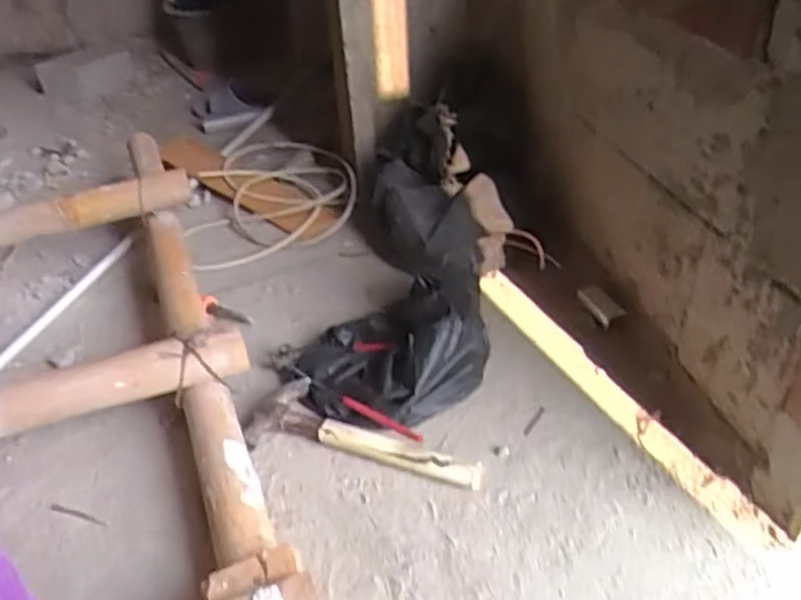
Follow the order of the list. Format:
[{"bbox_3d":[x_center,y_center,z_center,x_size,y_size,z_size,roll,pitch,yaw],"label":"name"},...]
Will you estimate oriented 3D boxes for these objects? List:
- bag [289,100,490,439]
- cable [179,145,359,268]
[{"bbox_3d":[-0.012,-0.053,0.998,0.255,0.180,0.534,-2,52,2],"label":"bag"},{"bbox_3d":[-0.251,-0.209,1.306,0.309,0.060,0.362,-22,47,-6],"label":"cable"}]

